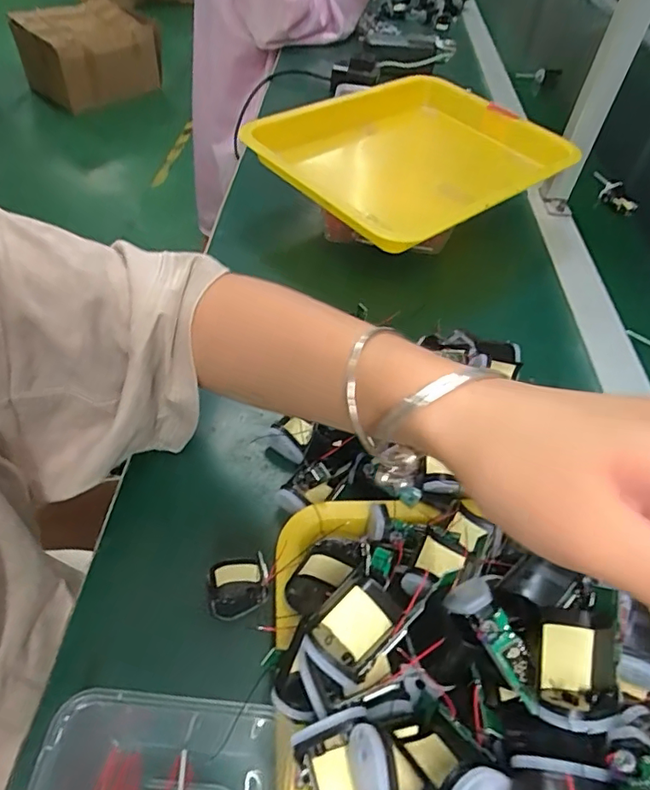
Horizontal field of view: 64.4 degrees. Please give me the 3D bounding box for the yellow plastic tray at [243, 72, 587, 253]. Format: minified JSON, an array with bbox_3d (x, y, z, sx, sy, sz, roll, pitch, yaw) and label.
[{"bbox_3d":[0.093,-0.274,0.600,0.323,0.061,0.267,-32,58,-30],"label":"yellow plastic tray"}]

